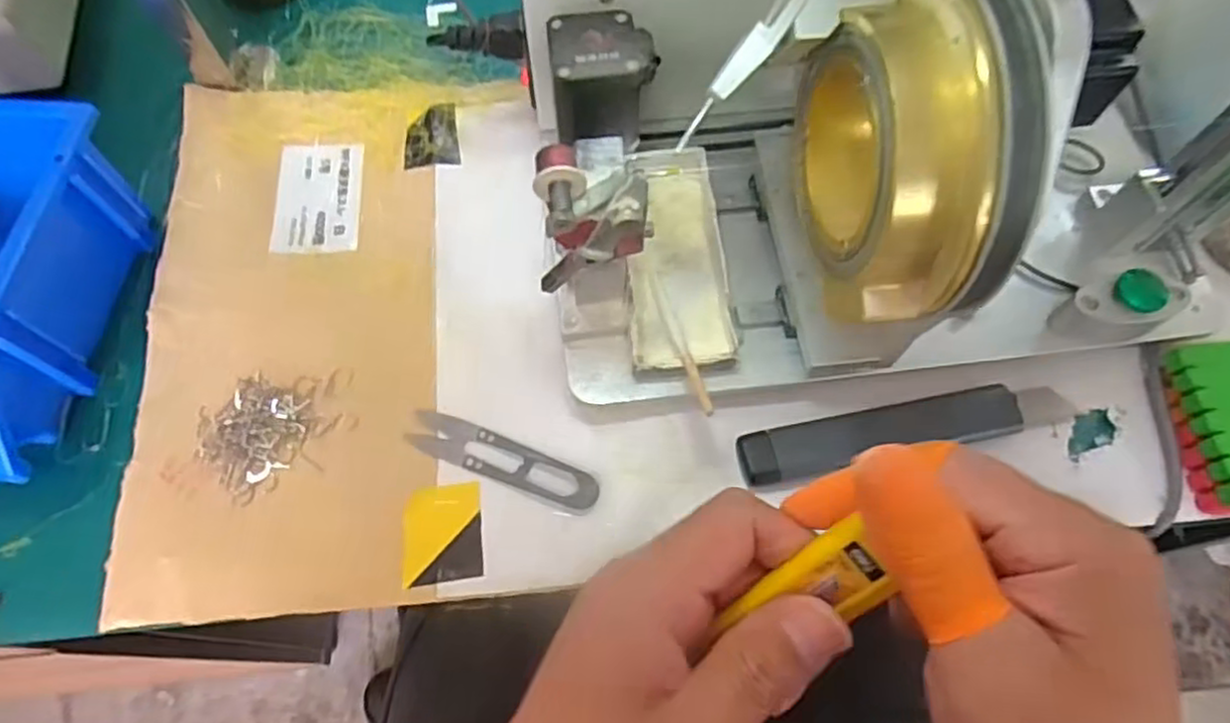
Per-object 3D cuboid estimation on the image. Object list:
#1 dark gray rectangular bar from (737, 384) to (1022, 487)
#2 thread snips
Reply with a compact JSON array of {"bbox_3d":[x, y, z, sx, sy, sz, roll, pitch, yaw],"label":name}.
[{"bbox_3d":[0.134,0.037,0.363,0.145,0.012,0.029,-10,66,-5],"label":"dark gray rectangular bar"},{"bbox_3d":[-0.055,0.048,0.357,0.100,0.008,0.021,20,67,8],"label":"thread snips"}]

